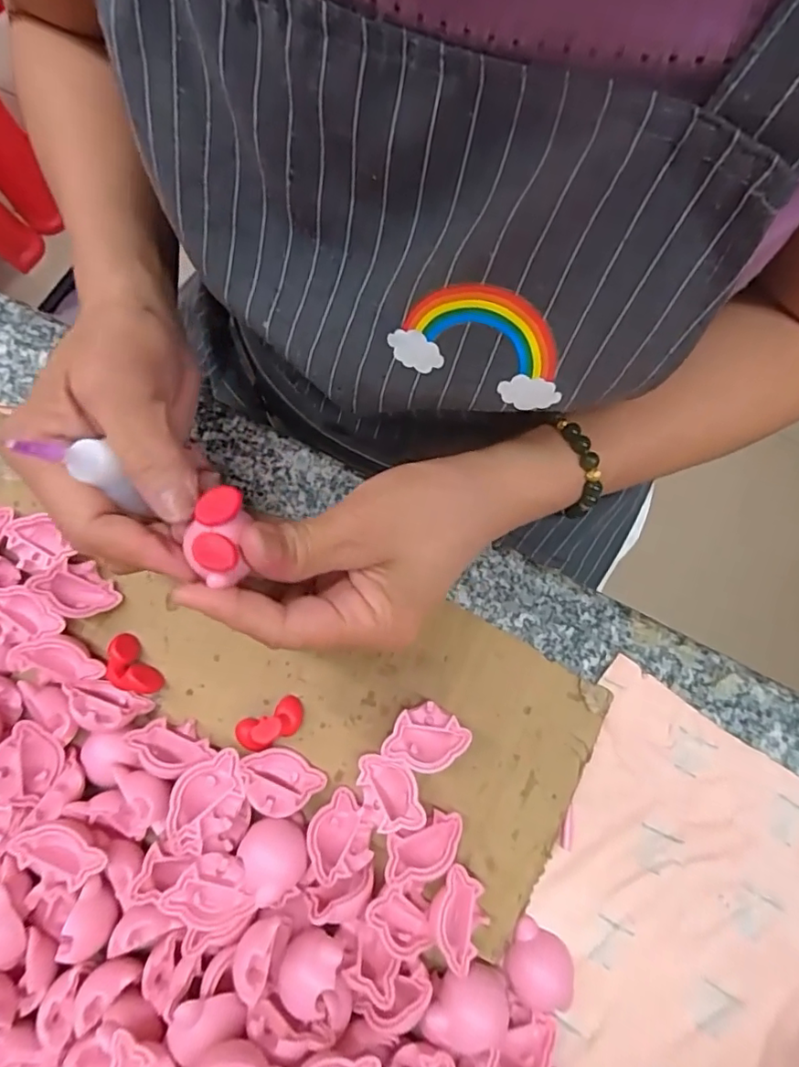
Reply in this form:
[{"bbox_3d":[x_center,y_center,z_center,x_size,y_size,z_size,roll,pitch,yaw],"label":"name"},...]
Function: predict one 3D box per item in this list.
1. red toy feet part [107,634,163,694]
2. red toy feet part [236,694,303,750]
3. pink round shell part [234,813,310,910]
[{"bbox_3d":[-0.127,0.063,0.262,0.018,0.012,0.030,-33,77,-10],"label":"red toy feet part"},{"bbox_3d":[-0.060,0.088,0.257,0.032,0.013,0.016,-25,76,-8],"label":"red toy feet part"},{"bbox_3d":[-0.051,0.134,0.234,0.027,0.020,0.028,0,74,-1],"label":"pink round shell part"}]

